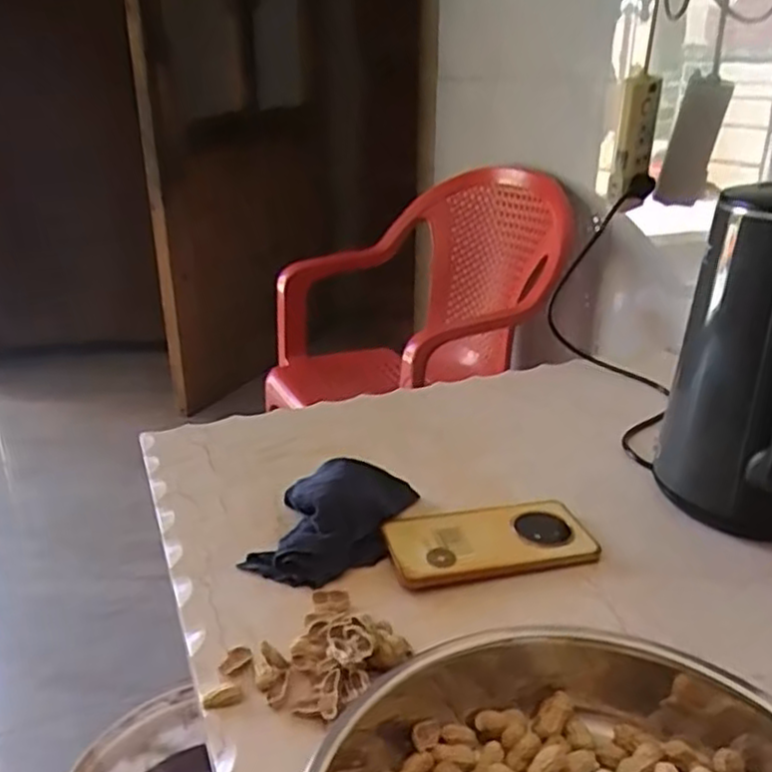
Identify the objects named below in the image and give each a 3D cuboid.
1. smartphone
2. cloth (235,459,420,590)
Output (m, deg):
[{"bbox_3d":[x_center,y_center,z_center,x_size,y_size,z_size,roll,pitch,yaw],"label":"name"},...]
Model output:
[{"bbox_3d":[0.083,0.123,0.589,0.164,0.010,0.081,-4,30,-15],"label":"smartphone"},{"bbox_3d":[-0.045,0.106,0.602,0.103,0.048,0.134,7,24,14],"label":"cloth"}]

